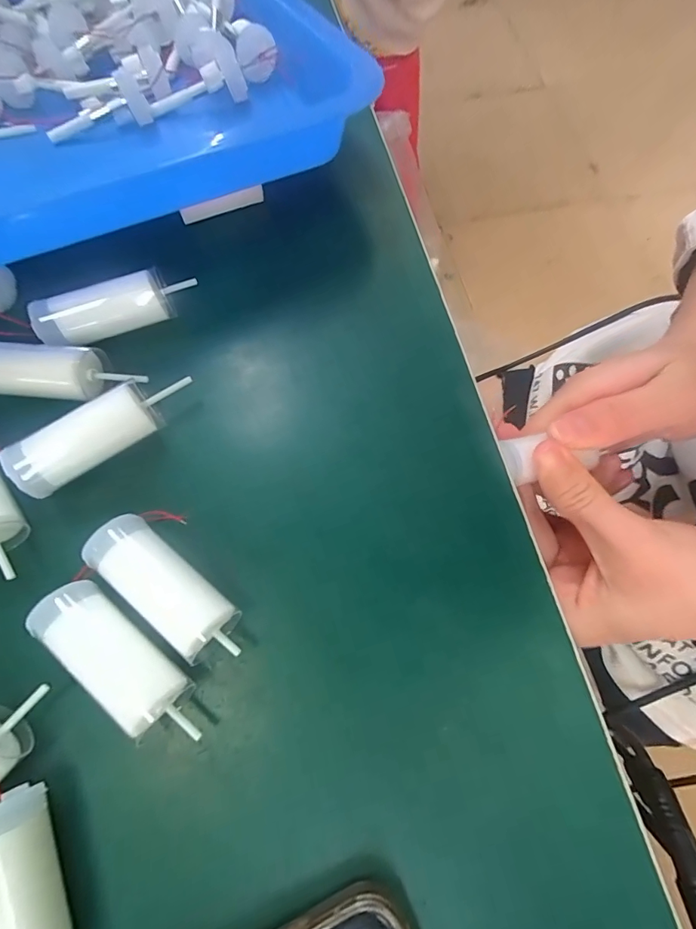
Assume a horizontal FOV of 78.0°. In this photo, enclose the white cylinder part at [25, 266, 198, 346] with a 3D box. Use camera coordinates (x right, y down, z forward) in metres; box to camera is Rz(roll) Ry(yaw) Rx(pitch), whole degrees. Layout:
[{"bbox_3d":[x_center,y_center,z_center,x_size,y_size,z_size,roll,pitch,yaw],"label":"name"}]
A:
[{"bbox_3d":[-0.096,-0.065,0.177,0.061,0.013,0.016,-23,71,-8],"label":"white cylinder part"}]

